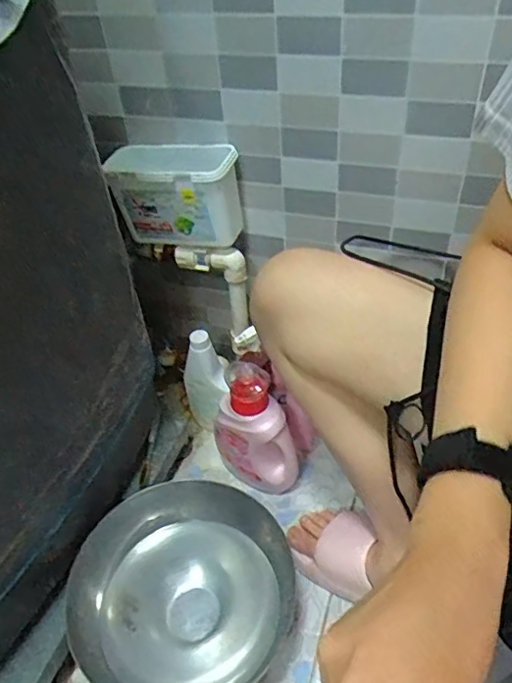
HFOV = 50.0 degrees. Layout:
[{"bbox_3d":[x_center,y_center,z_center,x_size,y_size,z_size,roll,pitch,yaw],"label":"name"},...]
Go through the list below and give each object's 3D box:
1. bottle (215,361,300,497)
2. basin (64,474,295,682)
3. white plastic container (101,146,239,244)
[{"bbox_3d":[-0.004,0.130,0.815,0.072,0.237,0.112,-32,49,-25],"label":"bottle"},{"bbox_3d":[-0.088,0.319,0.716,0.233,0.135,0.233,-3,43,3],"label":"basin"},{"bbox_3d":[-0.106,-0.195,0.750,0.174,0.127,0.071,11,46,17],"label":"white plastic container"}]

